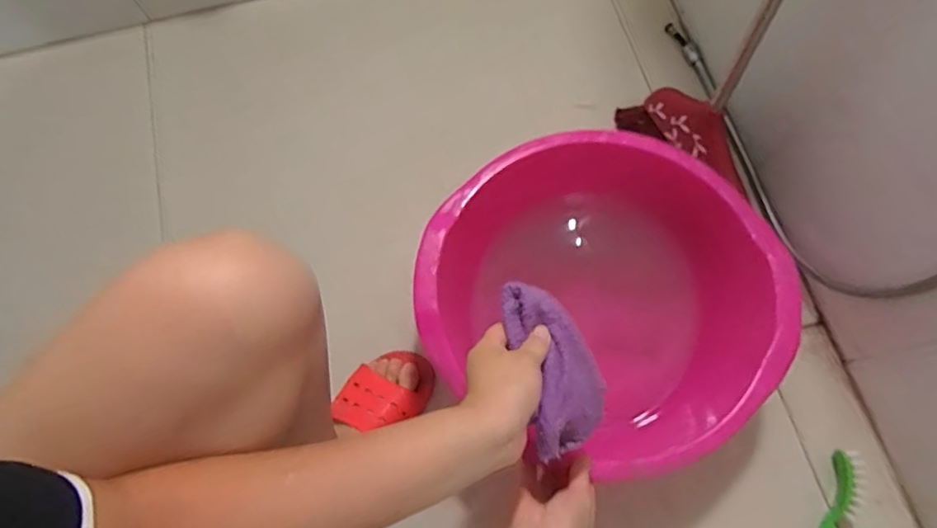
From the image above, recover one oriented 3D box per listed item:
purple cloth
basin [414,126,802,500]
[{"bbox_3d":[0.074,0.089,0.493,0.066,0.034,0.152,-18,88,-3],"label":"purple cloth"},{"bbox_3d":[0.157,0.046,0.716,0.364,0.211,0.386,0,76,1],"label":"basin"}]

